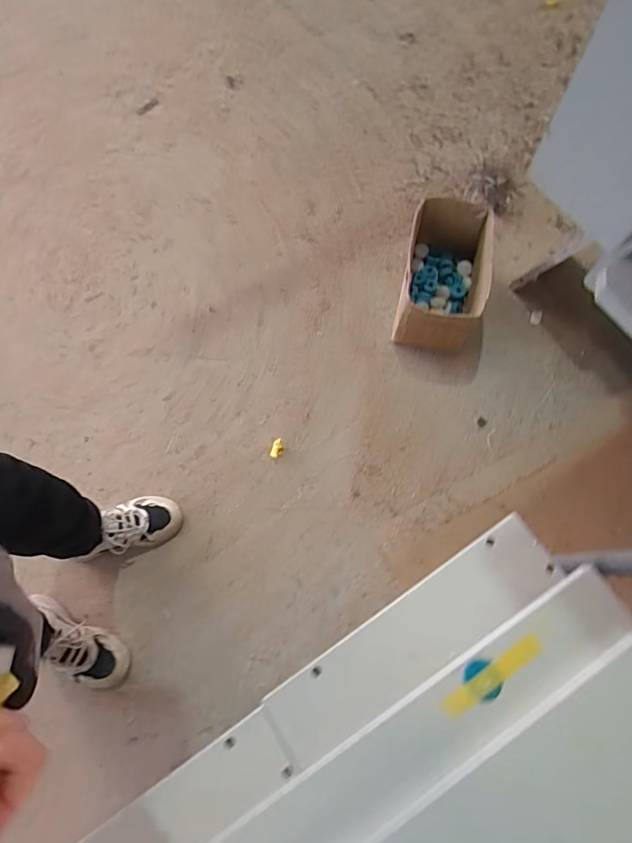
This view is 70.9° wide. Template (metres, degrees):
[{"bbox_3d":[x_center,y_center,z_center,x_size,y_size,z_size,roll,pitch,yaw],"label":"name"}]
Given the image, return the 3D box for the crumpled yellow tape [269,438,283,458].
[{"bbox_3d":[-0.084,0.058,0.956,0.024,0.008,0.040,13,73,5],"label":"crumpled yellow tape"}]

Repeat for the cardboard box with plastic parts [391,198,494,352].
[{"bbox_3d":[0.282,-0.318,0.986,0.161,0.180,0.295,12,72,5],"label":"cardboard box with plastic parts"}]

